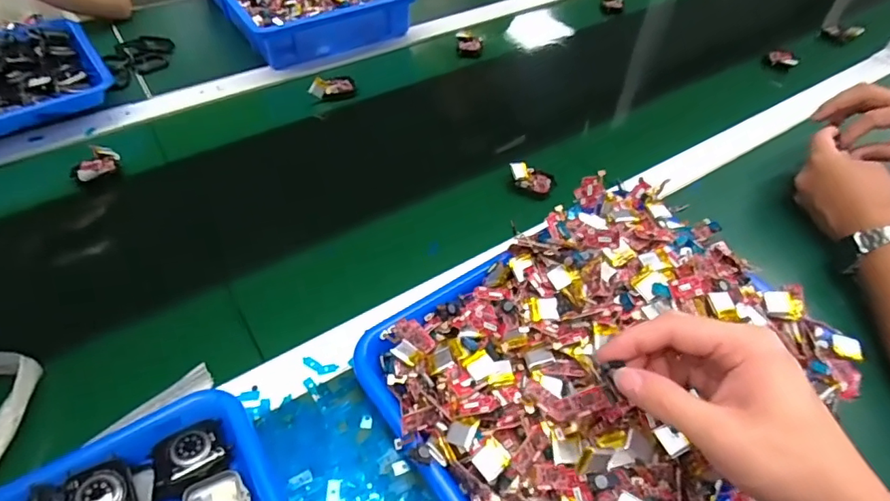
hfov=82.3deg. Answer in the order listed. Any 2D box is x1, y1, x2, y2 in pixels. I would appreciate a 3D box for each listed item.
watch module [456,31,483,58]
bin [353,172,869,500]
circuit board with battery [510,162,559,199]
[{"bbox_3d":[0.036,-0.312,0.765,0.036,0.017,0.055,-2,50,-4],"label":"watch module"},{"bbox_3d":[0.130,0.075,0.387,0.336,0.088,0.263,-31,57,-25],"label":"bin"},{"bbox_3d":[0.097,-0.080,0.568,0.051,0.020,0.033,23,53,17],"label":"circuit board with battery"}]

